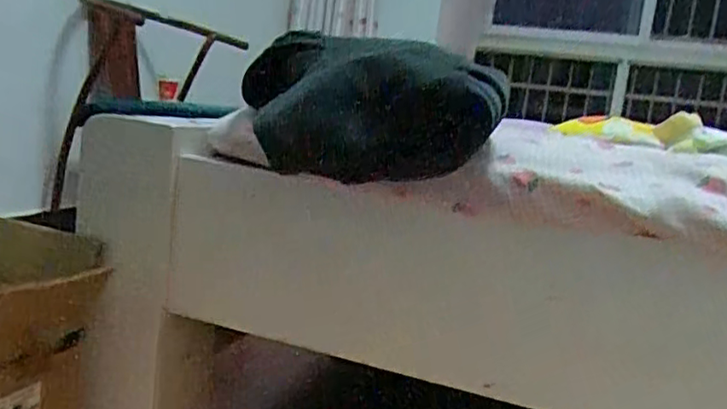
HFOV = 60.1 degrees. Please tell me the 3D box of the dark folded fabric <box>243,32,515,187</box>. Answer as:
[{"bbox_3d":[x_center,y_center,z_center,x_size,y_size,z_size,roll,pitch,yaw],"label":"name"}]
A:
[{"bbox_3d":[0.015,-0.084,0.594,0.236,0.130,0.148,7,10,-4],"label":"dark folded fabric"}]

